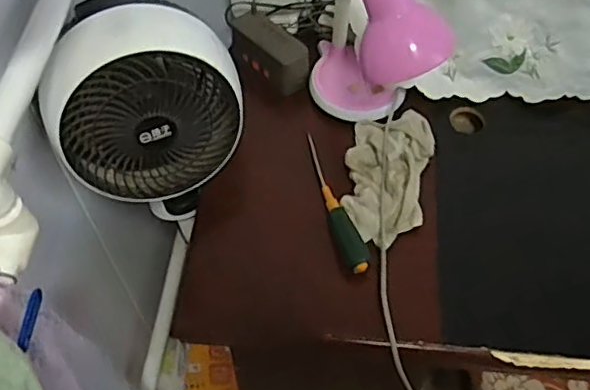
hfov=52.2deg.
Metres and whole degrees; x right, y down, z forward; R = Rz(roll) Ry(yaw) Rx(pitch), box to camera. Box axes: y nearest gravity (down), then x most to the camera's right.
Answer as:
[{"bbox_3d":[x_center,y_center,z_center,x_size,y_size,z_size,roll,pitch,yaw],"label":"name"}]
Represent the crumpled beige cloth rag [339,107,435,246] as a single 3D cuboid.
[{"bbox_3d":[0.125,-0.037,0.814,0.110,0.032,0.220,12,56,8],"label":"crumpled beige cloth rag"}]

